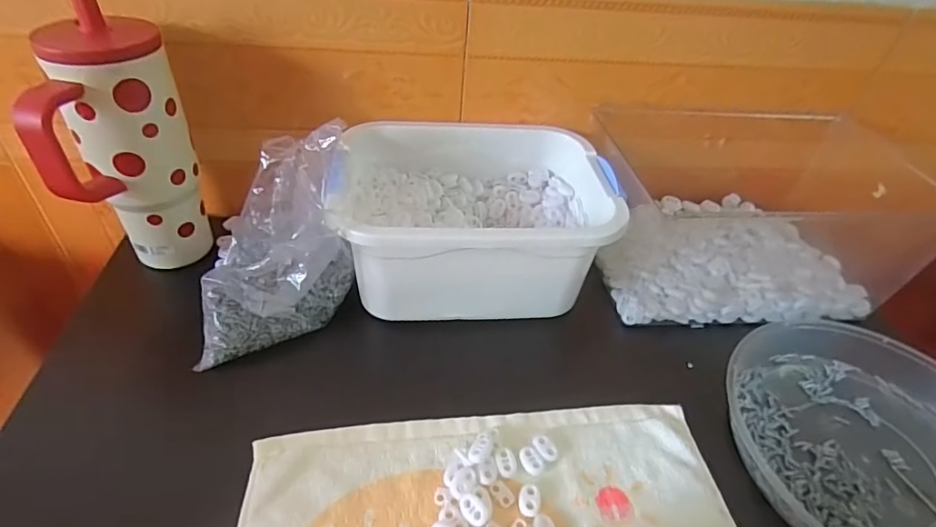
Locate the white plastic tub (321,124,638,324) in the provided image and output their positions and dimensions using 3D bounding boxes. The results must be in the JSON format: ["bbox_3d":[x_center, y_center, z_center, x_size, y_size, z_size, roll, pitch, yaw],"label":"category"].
[{"bbox_3d":[0.005,-0.051,0.489,0.244,0.093,0.191,0,41,-7],"label":"white plastic tub"}]

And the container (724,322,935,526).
[{"bbox_3d":[0.317,0.142,0.388,0.227,0.049,0.222,3,42,-3],"label":"container"}]

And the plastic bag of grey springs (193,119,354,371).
[{"bbox_3d":[-0.166,-0.016,0.425,0.141,0.143,0.105,-13,44,-21],"label":"plastic bag of grey springs"}]

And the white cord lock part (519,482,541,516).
[{"bbox_3d":[0.043,0.164,0.352,0.015,0.004,0.022,11,42,7],"label":"white cord lock part"}]

